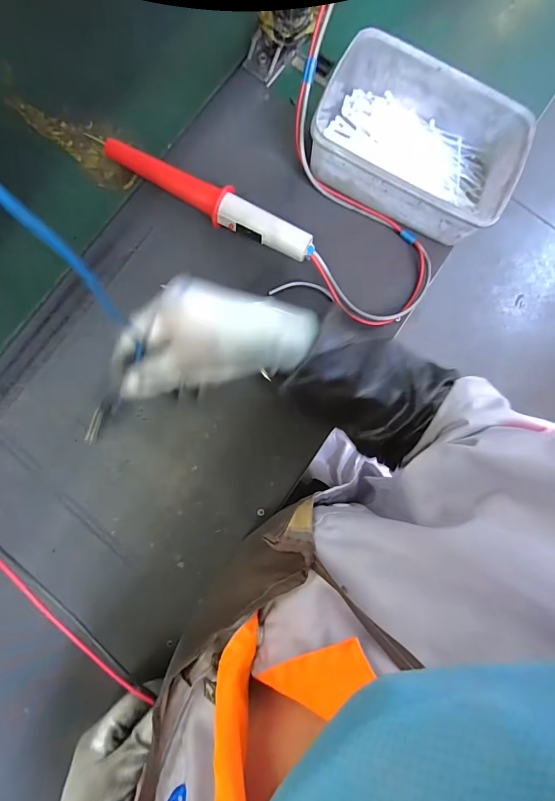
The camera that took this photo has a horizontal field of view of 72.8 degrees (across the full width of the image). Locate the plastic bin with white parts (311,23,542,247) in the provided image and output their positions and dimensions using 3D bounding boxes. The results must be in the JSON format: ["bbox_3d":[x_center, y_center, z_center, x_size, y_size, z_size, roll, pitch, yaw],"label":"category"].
[{"bbox_3d":[0.160,-0.292,0.433,0.219,0.066,0.155,25,83,-1],"label":"plastic bin with white parts"}]

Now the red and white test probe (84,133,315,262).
[{"bbox_3d":[-0.079,-0.223,0.423,0.255,0.036,0.035,27,83,-1],"label":"red and white test probe"}]

